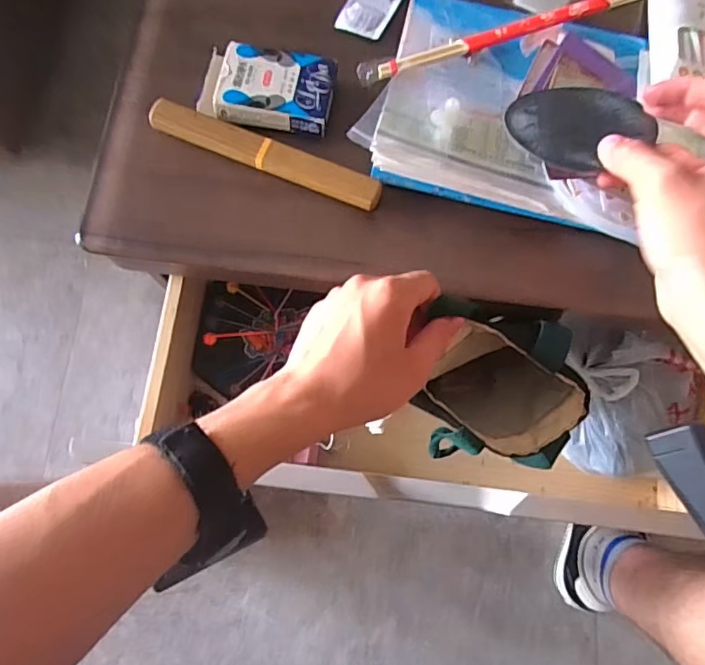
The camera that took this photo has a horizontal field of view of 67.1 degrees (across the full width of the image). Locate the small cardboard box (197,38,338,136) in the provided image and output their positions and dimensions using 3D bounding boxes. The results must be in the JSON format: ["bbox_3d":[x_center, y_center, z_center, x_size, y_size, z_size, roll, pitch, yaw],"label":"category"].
[{"bbox_3d":[-0.066,-0.191,0.420,0.099,0.020,0.065,11,76,2],"label":"small cardboard box"}]

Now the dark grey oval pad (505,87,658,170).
[{"bbox_3d":[0.151,-0.144,0.362,0.090,0.008,0.078,-23,56,-12],"label":"dark grey oval pad"}]

